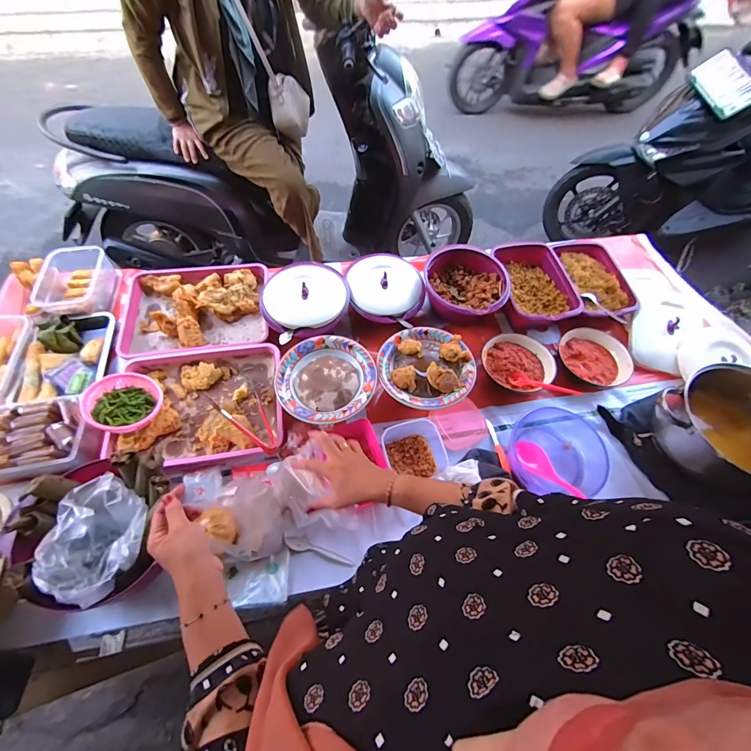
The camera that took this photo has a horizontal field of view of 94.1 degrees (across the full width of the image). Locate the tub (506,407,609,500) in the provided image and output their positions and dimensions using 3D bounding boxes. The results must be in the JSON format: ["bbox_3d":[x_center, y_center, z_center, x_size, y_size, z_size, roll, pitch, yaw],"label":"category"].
[{"bbox_3d":[0.388,0.164,0.764,0.197,0.066,0.185,1,61,-1],"label":"tub"}]

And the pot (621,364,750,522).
[{"bbox_3d":[0.696,0.134,0.714,0.271,0.154,0.279,-5,61,-4],"label":"pot"}]

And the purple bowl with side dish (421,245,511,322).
[{"bbox_3d":[0.241,-0.229,0.948,0.213,0.108,0.223,1,61,-1],"label":"purple bowl with side dish"}]

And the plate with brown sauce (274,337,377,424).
[{"bbox_3d":[-0.110,0.004,0.781,0.212,0.033,0.216,-36,68,-19],"label":"plate with brown sauce"}]

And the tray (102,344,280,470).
[{"bbox_3d":[-0.391,0.064,0.786,0.354,0.050,0.283,-7,61,-6],"label":"tray"}]

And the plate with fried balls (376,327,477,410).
[{"bbox_3d":[0.114,-0.019,0.810,0.210,0.059,0.210,1,61,-1],"label":"plate with fried balls"}]

